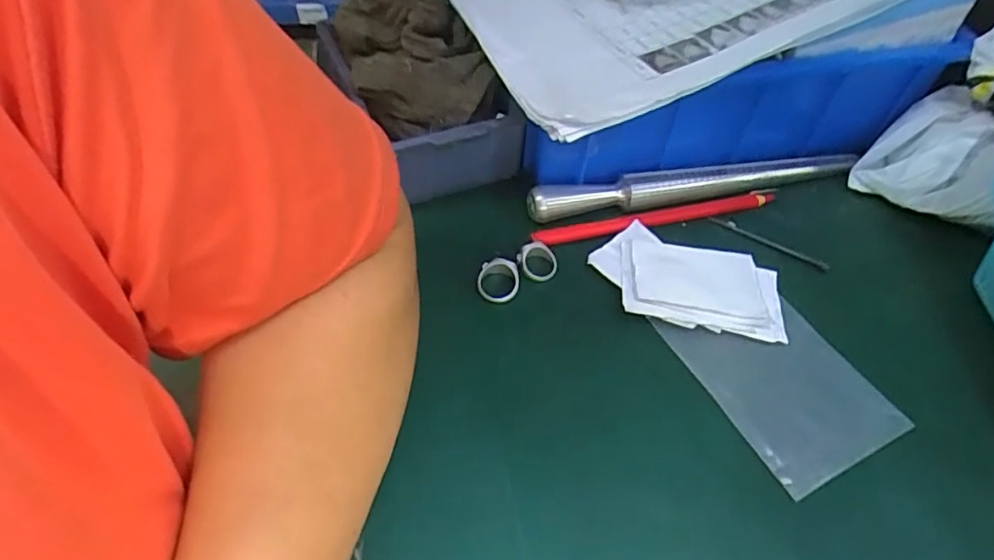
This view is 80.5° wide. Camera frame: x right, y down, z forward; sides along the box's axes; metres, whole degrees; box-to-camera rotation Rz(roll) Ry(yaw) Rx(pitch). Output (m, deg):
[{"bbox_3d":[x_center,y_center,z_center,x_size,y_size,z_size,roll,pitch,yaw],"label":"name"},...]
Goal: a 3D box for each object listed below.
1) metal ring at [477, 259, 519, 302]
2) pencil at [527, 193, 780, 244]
[{"bbox_3d":[0.001,-0.001,0.331,0.023,0.011,0.022,1,52,-2],"label":"metal ring"},{"bbox_3d":[0.099,-0.041,0.366,0.160,0.007,0.012,-11,53,-11],"label":"pencil"}]

